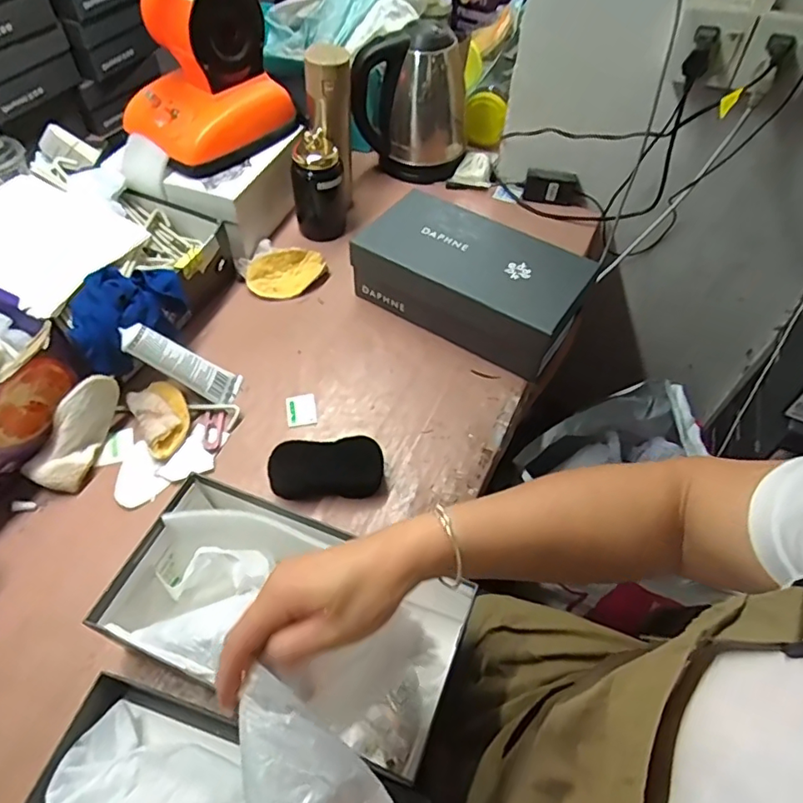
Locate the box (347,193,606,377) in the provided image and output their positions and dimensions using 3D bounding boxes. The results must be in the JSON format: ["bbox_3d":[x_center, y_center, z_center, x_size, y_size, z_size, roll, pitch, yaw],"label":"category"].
[{"bbox_3d":[0.096,-0.169,0.780,0.296,0.116,0.152,30,58,18],"label":"box"}]

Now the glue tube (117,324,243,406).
[{"bbox_3d":[-0.262,-0.044,0.673,0.144,0.017,0.046,33,48,-29],"label":"glue tube"}]

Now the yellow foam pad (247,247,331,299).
[{"bbox_3d":[-0.169,-0.193,0.835,0.119,0.037,0.071,-30,60,-22],"label":"yellow foam pad"}]

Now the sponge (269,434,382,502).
[{"bbox_3d":[-0.085,0.078,0.638,0.125,0.037,0.059,-4,54,-5],"label":"sponge"}]

